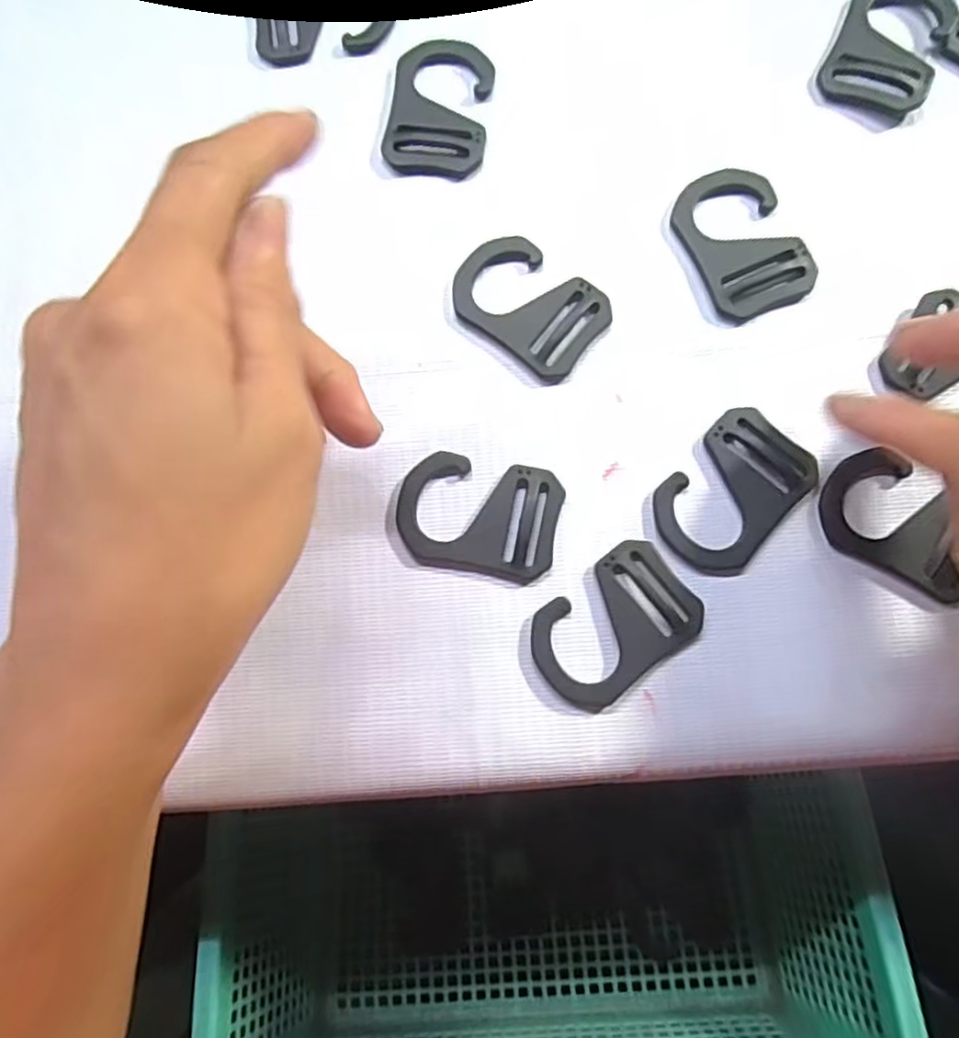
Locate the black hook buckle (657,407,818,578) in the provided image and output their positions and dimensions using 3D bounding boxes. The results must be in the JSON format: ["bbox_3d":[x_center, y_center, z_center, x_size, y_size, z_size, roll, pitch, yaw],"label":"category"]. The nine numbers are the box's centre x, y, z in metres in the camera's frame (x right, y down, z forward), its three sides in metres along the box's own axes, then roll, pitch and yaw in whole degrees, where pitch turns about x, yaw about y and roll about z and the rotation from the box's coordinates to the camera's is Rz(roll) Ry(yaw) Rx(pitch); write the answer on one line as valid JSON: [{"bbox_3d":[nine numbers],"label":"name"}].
[{"bbox_3d":[0.077,-0.008,0.210,0.034,0.004,0.049,43,86,8],"label":"black hook buckle"}]

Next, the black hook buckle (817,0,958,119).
[{"bbox_3d":[0.138,-0.160,0.230,0.033,0.007,0.049,25,84,6],"label":"black hook buckle"}]

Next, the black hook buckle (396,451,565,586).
[{"bbox_3d":[-0.001,-0.001,0.213,0.050,0.004,0.035,11,83,5],"label":"black hook buckle"}]

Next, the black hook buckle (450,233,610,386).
[{"bbox_3d":[0.015,-0.070,0.224,0.050,0.004,0.035,40,86,8],"label":"black hook buckle"}]

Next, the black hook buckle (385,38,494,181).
[{"bbox_3d":[-0.014,-0.142,0.237,0.034,0.004,0.050,7,82,4],"label":"black hook buckle"}]

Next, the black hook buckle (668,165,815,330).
[{"bbox_3d":[0.085,-0.090,0.223,0.034,0.004,0.049,-23,81,0],"label":"black hook buckle"}]

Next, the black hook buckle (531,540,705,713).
[{"bbox_3d":[0.040,0.032,0.205,0.049,0.004,0.034,-38,81,-3],"label":"black hook buckle"}]

